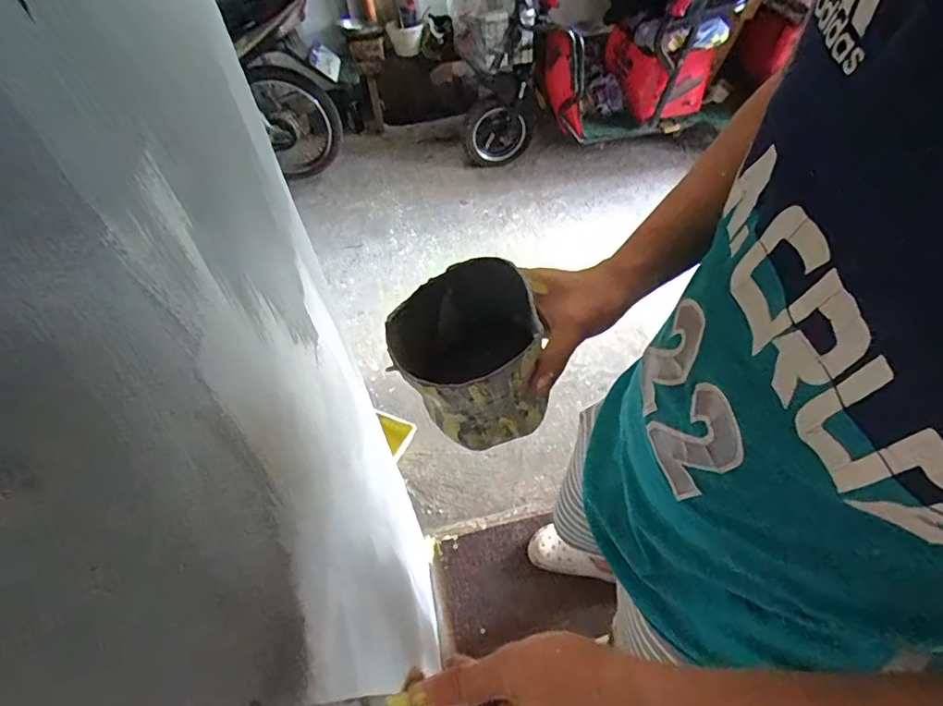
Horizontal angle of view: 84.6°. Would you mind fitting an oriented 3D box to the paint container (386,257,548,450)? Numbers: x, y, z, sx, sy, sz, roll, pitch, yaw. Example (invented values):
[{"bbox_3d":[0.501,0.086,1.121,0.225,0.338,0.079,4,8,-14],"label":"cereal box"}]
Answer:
[{"bbox_3d":[-0.003,0.007,0.344,0.090,0.092,0.093,-8,51,-1],"label":"paint container"}]

